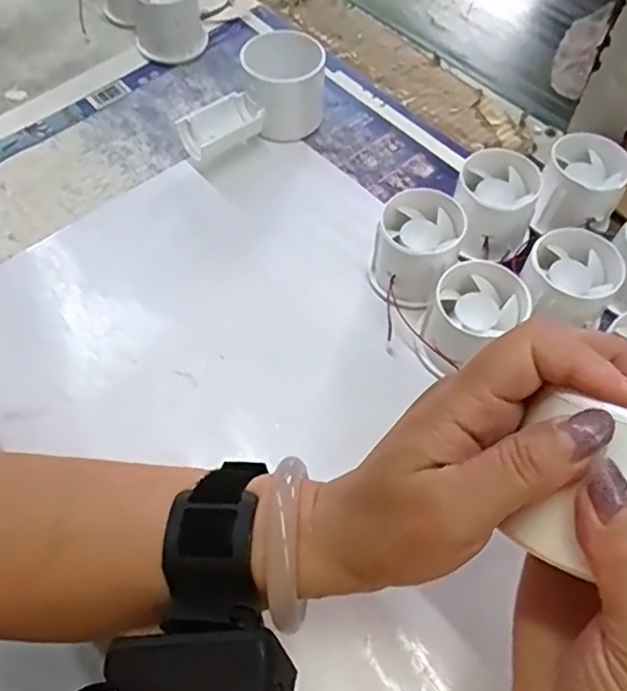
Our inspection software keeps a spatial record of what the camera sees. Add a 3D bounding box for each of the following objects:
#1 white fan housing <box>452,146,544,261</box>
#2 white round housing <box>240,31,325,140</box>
[{"bbox_3d":[0.114,-0.086,0.401,0.050,0.051,0.061,13,60,7],"label":"white fan housing"},{"bbox_3d":[-0.020,-0.192,0.459,0.057,0.057,0.061,-2,60,-2],"label":"white round housing"}]

